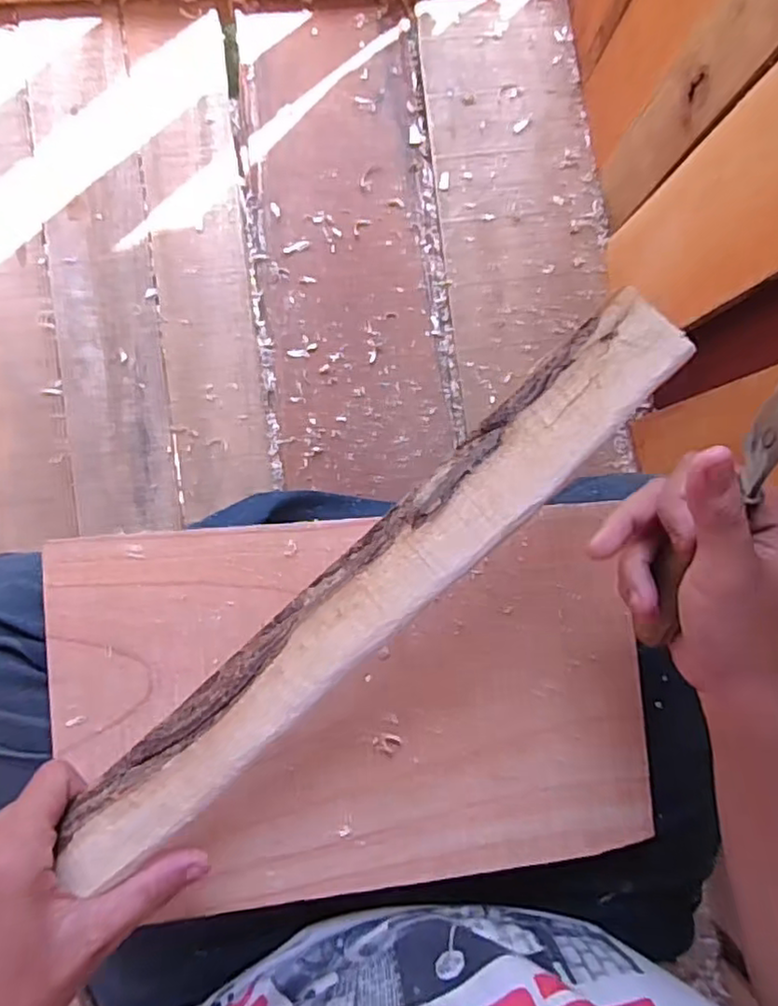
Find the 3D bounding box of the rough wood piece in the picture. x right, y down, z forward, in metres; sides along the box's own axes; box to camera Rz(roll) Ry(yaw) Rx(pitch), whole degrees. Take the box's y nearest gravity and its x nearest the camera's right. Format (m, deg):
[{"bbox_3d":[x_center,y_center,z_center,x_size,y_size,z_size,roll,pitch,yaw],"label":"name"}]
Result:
[{"bbox_3d":[-0.009,0.041,0.294,0.350,0.014,0.044,-43,89,1],"label":"rough wood piece"}]

